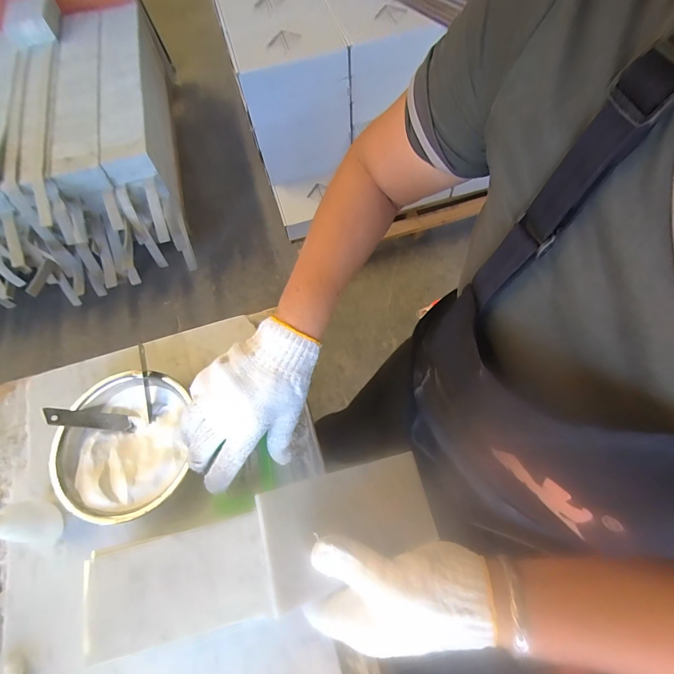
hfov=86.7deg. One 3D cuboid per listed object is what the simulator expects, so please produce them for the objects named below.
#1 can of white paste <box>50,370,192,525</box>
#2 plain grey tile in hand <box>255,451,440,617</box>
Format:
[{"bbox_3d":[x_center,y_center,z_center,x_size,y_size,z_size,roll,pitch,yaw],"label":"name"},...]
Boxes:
[{"bbox_3d":[-0.226,0.121,0.401,0.144,0.052,0.151,-2,67,4],"label":"can of white paste"},{"bbox_3d":[0.014,0.143,0.284,0.147,0.011,0.072,-5,53,-30],"label":"plain grey tile in hand"}]

